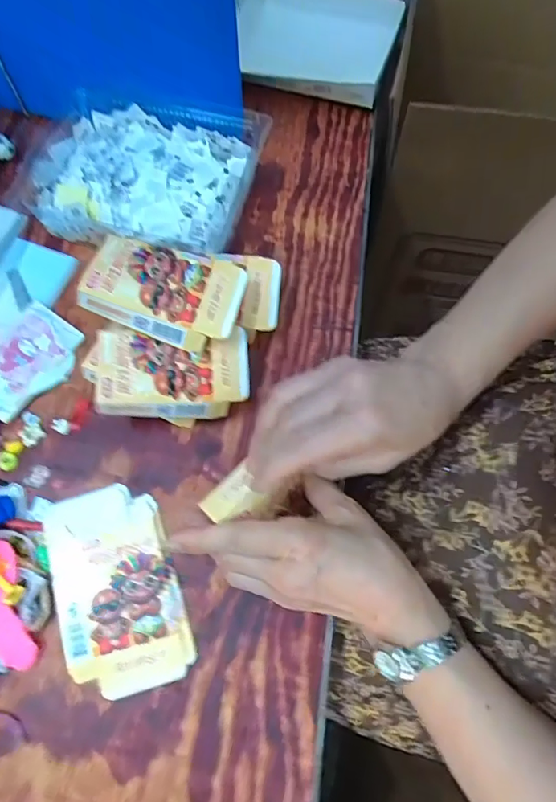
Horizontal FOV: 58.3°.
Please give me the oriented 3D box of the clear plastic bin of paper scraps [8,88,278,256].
[{"bbox_3d":[-0.151,-0.230,0.499,0.242,0.051,0.156,14,71,5],"label":"clear plastic bin of paper scraps"}]

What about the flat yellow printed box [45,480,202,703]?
[{"bbox_3d":[-0.126,0.144,0.390,0.088,0.009,0.154,-18,71,-6],"label":"flat yellow printed box"}]

